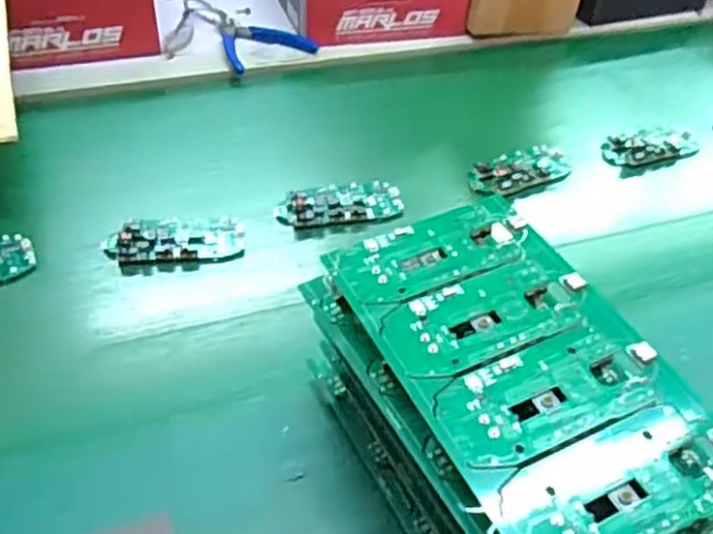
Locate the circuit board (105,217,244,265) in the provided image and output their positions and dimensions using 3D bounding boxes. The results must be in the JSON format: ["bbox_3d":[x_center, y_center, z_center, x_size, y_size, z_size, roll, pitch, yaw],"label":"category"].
[{"bbox_3d":[-0.132,-0.022,0.524,0.098,0.018,0.046,-8,43,-13],"label":"circuit board"}]

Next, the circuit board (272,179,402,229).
[{"bbox_3d":[-0.013,-0.049,0.567,0.098,0.011,0.044,-7,43,-12],"label":"circuit board"}]

